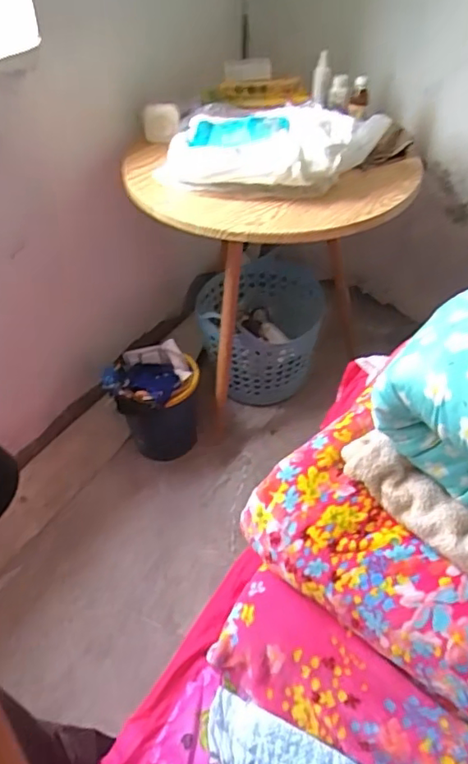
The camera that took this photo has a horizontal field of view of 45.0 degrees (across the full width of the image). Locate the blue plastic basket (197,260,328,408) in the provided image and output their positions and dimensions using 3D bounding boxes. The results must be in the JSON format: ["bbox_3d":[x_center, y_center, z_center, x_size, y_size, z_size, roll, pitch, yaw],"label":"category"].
[{"bbox_3d":[0.082,-0.143,1.684,0.374,0.301,0.317,3,46,3],"label":"blue plastic basket"}]

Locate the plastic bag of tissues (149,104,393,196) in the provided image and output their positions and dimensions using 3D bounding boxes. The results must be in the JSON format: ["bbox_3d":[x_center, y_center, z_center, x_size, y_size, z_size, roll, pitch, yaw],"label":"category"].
[{"bbox_3d":[0.080,-0.482,1.187,0.428,0.117,0.251,14,47,14],"label":"plastic bag of tissues"}]

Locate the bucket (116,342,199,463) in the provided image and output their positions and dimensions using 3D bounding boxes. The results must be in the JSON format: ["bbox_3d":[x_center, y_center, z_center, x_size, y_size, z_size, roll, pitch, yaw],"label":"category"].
[{"bbox_3d":[-0.196,0.060,1.529,0.205,0.246,0.205,0,45,0],"label":"bucket"}]

